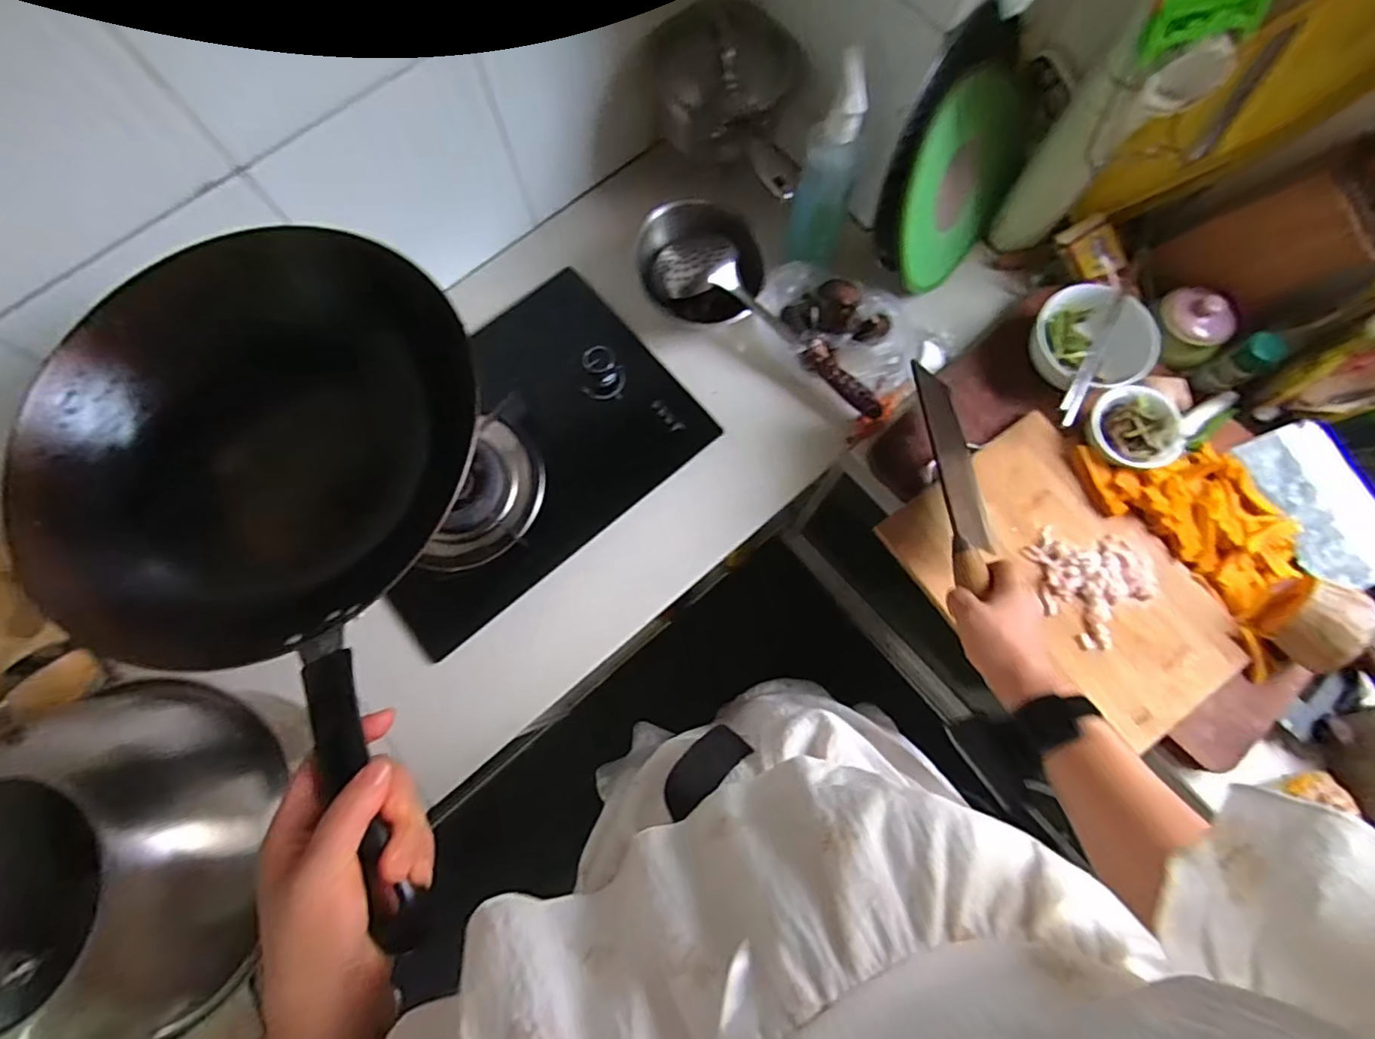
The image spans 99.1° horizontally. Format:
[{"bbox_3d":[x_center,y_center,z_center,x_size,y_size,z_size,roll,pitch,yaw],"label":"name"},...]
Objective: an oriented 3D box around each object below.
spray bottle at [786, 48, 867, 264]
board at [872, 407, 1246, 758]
[{"bbox_3d":[0.158,-0.383,0.660,0.056,0.214,0.093,13,76,4],"label":"spray bottle"},{"bbox_3d":[0.409,0.071,0.633,0.238,0.022,0.334,-36,78,-8],"label":"board"}]

